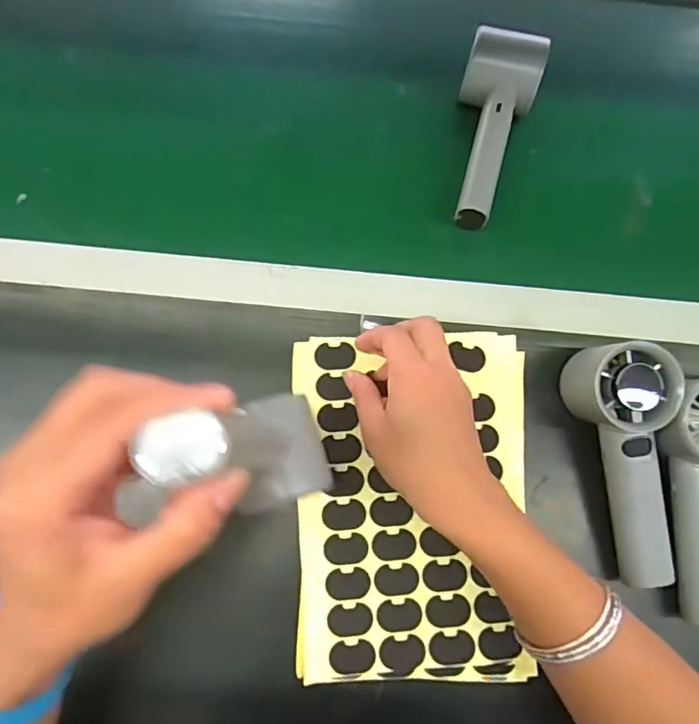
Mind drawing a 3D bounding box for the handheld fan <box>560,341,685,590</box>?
[{"bbox_3d":[0.184,0.068,0.359,0.055,0.051,0.157,-8,91,-4],"label":"handheld fan"}]

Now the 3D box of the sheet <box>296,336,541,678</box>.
[{"bbox_3d":[0.045,0.093,0.366,0.160,0.005,0.225,0,78,-3],"label":"sheet"}]

